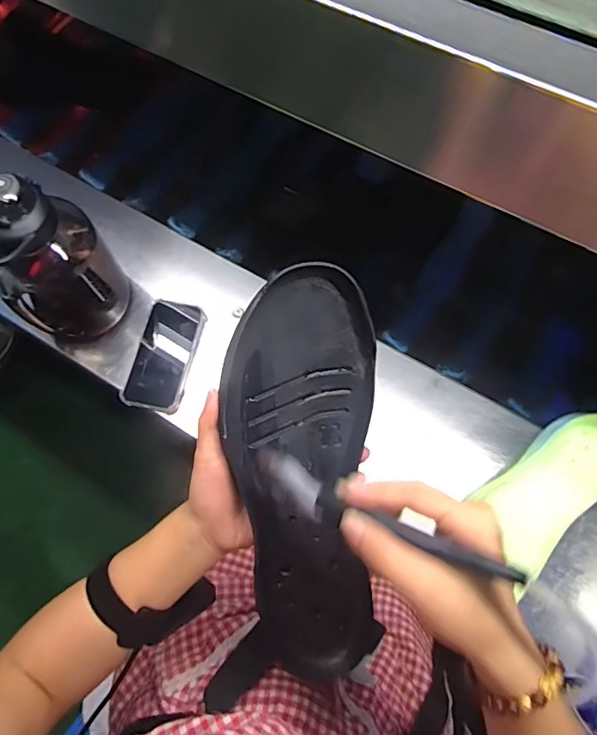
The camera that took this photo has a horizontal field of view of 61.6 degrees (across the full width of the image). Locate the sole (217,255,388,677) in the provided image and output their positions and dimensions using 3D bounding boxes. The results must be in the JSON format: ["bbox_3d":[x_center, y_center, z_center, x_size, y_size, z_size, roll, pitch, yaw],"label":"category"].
[{"bbox_3d":[0.003,0.084,0.371,0.107,0.028,0.303,-2,96,0],"label":"sole"}]

